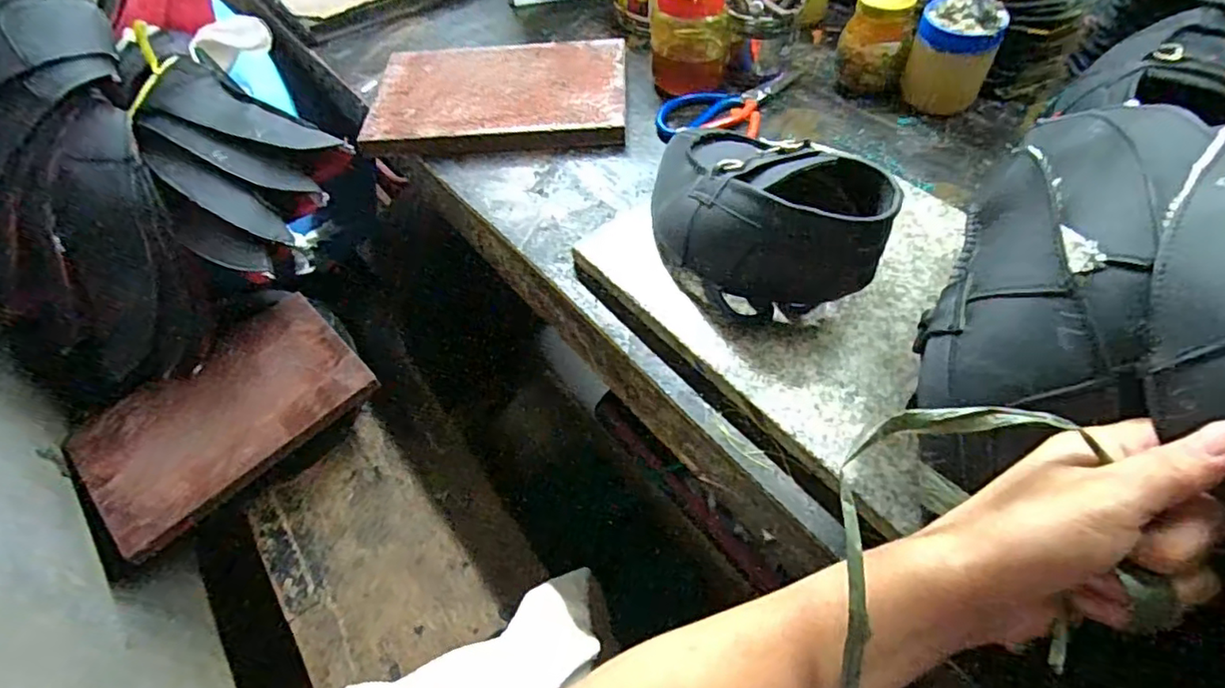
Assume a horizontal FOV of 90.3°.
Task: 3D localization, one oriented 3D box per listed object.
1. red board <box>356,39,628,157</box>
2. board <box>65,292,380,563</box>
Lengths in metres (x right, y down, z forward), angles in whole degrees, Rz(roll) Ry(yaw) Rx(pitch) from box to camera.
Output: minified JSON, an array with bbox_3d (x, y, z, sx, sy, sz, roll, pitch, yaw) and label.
[{"bbox_3d":[-0.124,-0.279,0.676,0.274,0.019,0.175,-1,54,3],"label":"red board"},{"bbox_3d":[-0.431,0.073,0.676,0.188,0.023,0.274,36,64,26],"label":"board"}]

